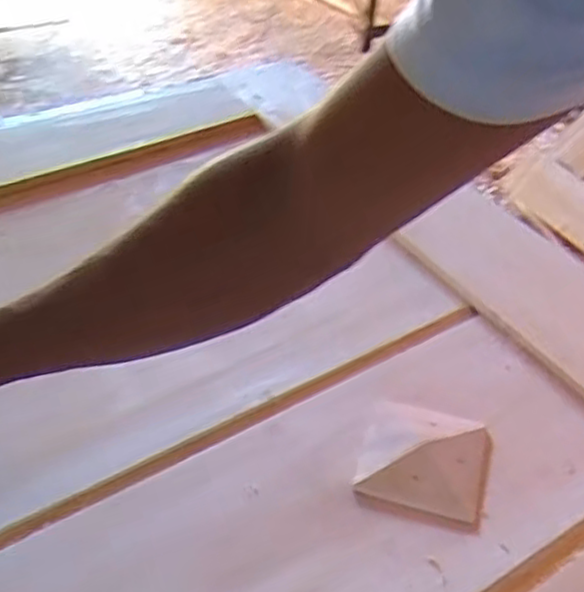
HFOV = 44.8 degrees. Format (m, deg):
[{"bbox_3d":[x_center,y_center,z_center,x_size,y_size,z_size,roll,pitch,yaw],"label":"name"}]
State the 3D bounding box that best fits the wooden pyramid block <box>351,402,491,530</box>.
[{"bbox_3d":[0.098,0.121,0.527,0.090,0.017,0.086,13,43,12],"label":"wooden pyramid block"}]

